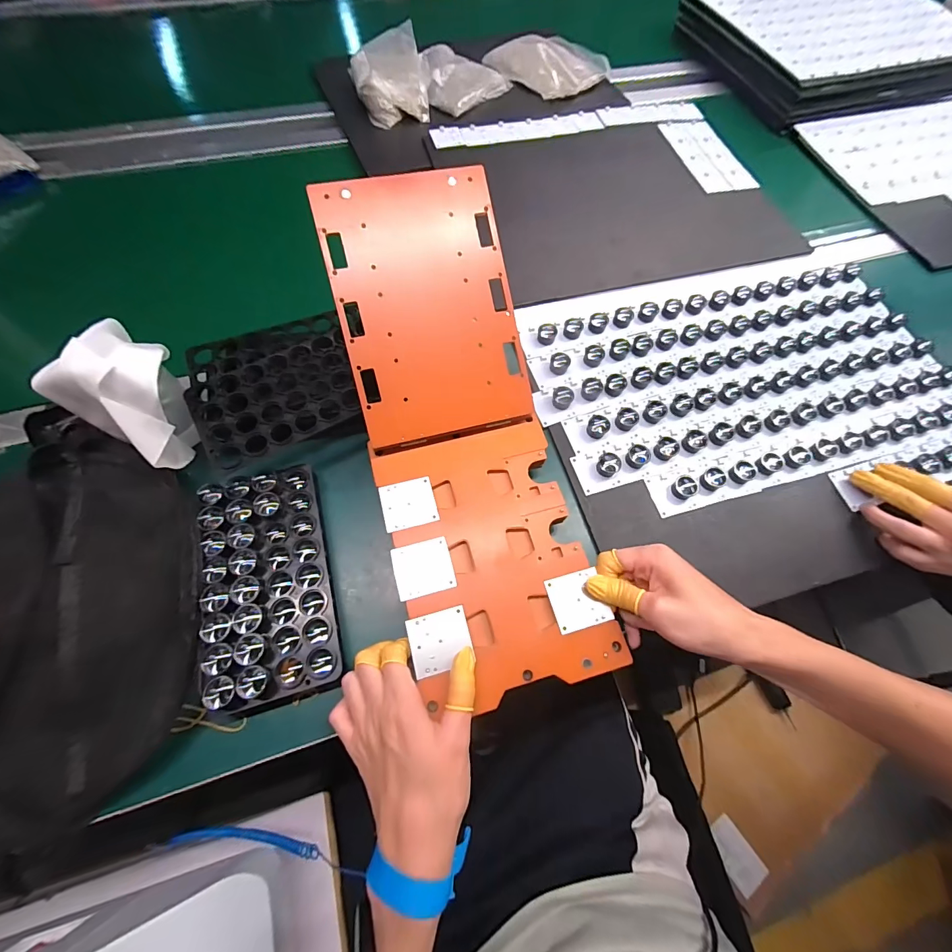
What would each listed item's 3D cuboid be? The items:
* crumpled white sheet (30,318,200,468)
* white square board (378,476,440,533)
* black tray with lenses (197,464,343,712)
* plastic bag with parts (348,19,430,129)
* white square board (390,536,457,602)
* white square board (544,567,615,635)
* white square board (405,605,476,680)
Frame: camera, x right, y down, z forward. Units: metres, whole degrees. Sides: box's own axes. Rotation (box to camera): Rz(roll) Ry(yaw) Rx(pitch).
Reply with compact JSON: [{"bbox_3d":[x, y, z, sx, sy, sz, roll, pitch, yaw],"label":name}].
[{"bbox_3d":[-0.298,-0.068,0.363,0.082,0.101,0.079,29,67,10],"label":"crumpled white sheet"},{"bbox_3d":[-0.061,0.025,0.366,0.047,0.004,0.044,-13,67,-9],"label":"white square board"},{"bbox_3d":[-0.178,0.085,0.345,0.096,0.026,0.190,-13,67,-9],"label":"black tray with lenses"},{"bbox_3d":[-0.141,-0.653,0.655,0.118,0.053,0.173,-6,66,-6],"label":"plastic bag with parts"},{"bbox_3d":[-0.045,0.078,0.344,0.048,0.004,0.044,-13,67,-9],"label":"white square board"},{"bbox_3d":[0.086,0.104,0.339,0.045,0.004,0.045,-14,67,-9],"label":"white square board"},{"bbox_3d":[-0.028,0.131,0.322,0.048,0.004,0.044,-14,67,-9],"label":"white square board"}]

